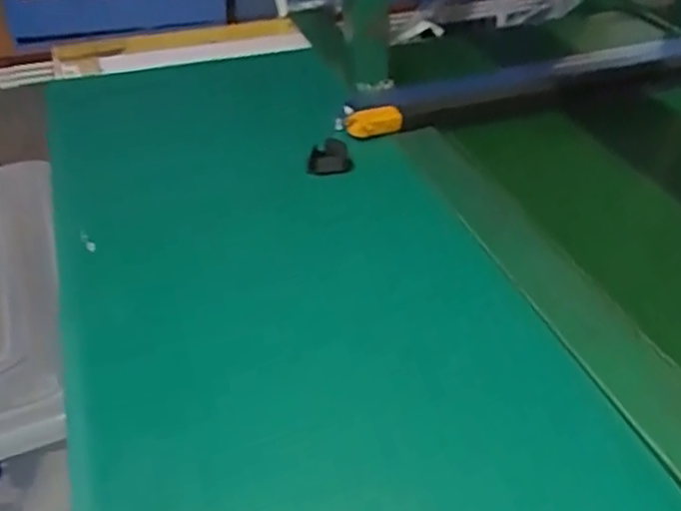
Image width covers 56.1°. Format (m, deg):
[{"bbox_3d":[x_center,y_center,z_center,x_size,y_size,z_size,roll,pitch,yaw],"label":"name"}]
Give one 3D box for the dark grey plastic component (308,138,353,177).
[{"bbox_3d":[-0.009,-0.086,0.563,0.038,0.024,0.031,-2,41,-2],"label":"dark grey plastic component"}]

